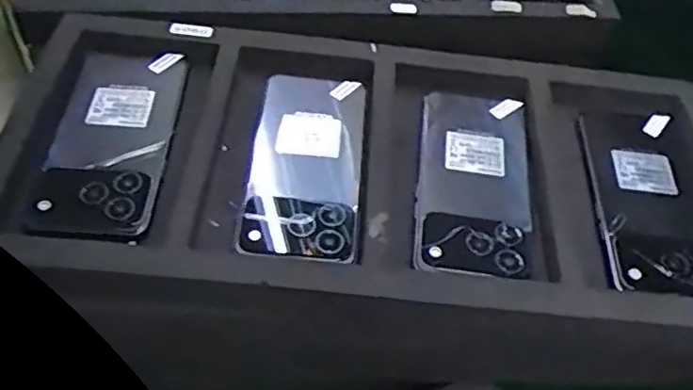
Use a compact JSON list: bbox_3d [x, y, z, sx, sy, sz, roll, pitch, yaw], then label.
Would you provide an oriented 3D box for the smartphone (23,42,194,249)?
[{"bbox_3d":[-0.155,-0.041,0.447,0.070,0.015,0.176,5,51,-3],"label":"smartphone"}]

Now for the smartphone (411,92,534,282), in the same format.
[{"bbox_3d":[0.085,-0.012,0.442,0.073,0.010,0.159,10,51,1],"label":"smartphone"}]

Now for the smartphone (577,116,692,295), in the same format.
[{"bbox_3d":[0.199,0.002,0.441,0.071,0.010,0.147,6,51,-2],"label":"smartphone"}]

